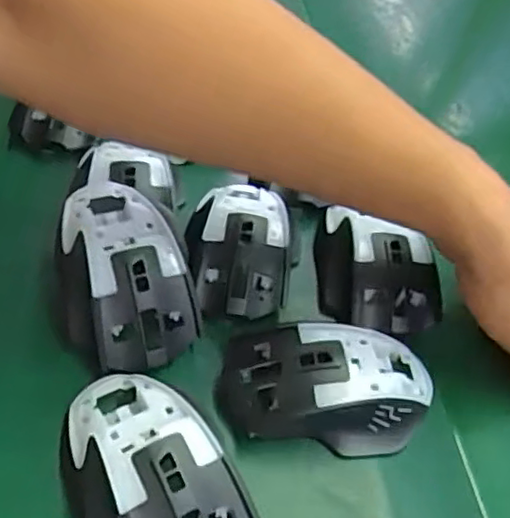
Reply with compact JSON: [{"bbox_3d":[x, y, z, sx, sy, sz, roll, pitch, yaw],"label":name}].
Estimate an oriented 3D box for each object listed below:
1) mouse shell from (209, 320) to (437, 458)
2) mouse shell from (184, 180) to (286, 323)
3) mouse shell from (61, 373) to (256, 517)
[{"bbox_3d":[0.041,0.069,0.347,0.120,0.038,0.067,4,47,-6],"label":"mouse shell"},{"bbox_3d":[-0.011,-0.010,0.404,0.061,0.030,0.096,9,47,-6],"label":"mouse shell"},{"bbox_3d":[-0.051,0.101,0.305,0.073,0.038,0.118,-19,53,-25],"label":"mouse shell"}]

